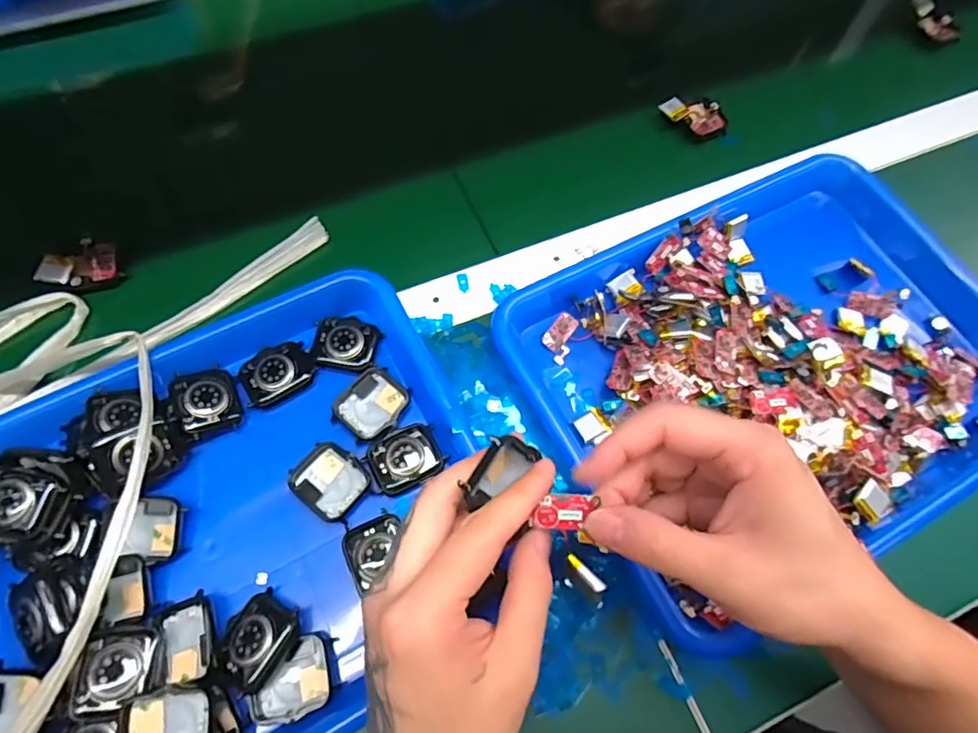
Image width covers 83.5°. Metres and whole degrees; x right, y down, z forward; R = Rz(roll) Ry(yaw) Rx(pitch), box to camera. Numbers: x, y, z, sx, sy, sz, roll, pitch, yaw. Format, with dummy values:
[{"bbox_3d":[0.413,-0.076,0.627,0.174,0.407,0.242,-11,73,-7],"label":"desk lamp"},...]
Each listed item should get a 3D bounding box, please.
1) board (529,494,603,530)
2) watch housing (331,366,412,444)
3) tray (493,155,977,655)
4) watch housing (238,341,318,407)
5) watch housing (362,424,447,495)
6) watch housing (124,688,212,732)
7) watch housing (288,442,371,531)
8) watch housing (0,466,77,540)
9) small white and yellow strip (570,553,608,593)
[{"bbox_3d":[0.033,0.064,0.239,0.028,0.004,0.014,0,83,4],"label":"board"},{"bbox_3d":[-0.078,0.023,0.357,0.043,0.010,0.046,36,70,12],"label":"watch housing"},{"bbox_3d":[0.198,-0.004,0.376,0.326,0.045,0.252,-28,71,-13],"label":"tray"},{"bbox_3d":[-0.140,0.002,0.359,0.046,0.007,0.034,-31,72,-14],"label":"watch housing"},{"bbox_3d":[-0.053,0.057,0.343,0.045,0.006,0.035,-22,70,-11],"label":"watch housing"},{"bbox_3d":[-0.159,0.181,0.273,0.039,0.012,0.035,-5,67,-5],"label":"watch housing"},{"bbox_3d":[-0.096,0.072,0.339,0.044,0.011,0.038,36,70,12],"label":"watch housing"},{"bbox_3d":[-0.261,0.077,0.309,0.040,0.021,0.037,1,67,-2],"label":"watch housing"},{"bbox_3d":[0.042,0.090,0.238,0.005,0.004,0.020,-38,59,-17],"label":"small white and yellow strip"}]

